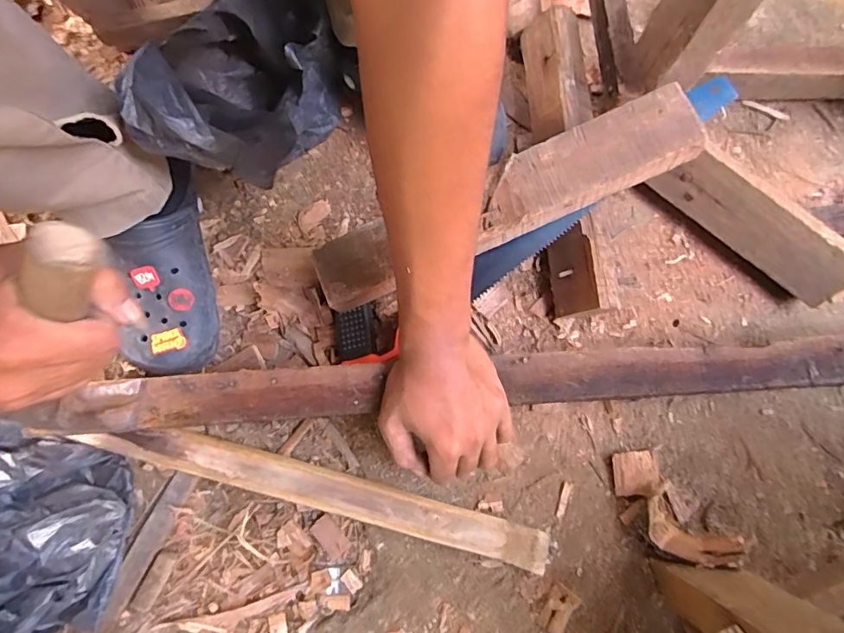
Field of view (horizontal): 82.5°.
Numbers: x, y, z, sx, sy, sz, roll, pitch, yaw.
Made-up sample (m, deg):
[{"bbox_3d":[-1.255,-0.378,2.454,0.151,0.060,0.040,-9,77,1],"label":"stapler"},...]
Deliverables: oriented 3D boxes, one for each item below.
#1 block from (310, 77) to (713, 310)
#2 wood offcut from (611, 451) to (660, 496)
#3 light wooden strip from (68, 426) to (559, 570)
[{"bbox_3d":[0.067,-0.101,0.434,0.344,0.030,0.064,-23,80,6],"label":"block"},{"bbox_3d":[0.200,0.147,0.451,0.041,0.012,0.039,-5,79,-3],"label":"wood offcut"},{"bbox_3d":[-0.093,0.154,0.440,0.419,0.016,0.040,15,78,1],"label":"light wooden strip"}]

